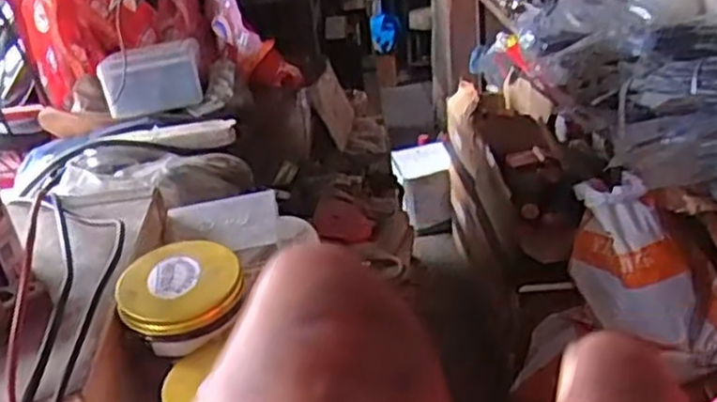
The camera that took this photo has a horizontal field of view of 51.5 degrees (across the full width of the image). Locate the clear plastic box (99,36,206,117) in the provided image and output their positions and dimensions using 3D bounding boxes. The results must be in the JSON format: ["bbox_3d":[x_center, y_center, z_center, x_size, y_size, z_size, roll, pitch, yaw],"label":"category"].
[{"bbox_3d":[-0.259,-0.156,0.936,0.123,0.071,0.061,-9,28,-7],"label":"clear plastic box"}]

